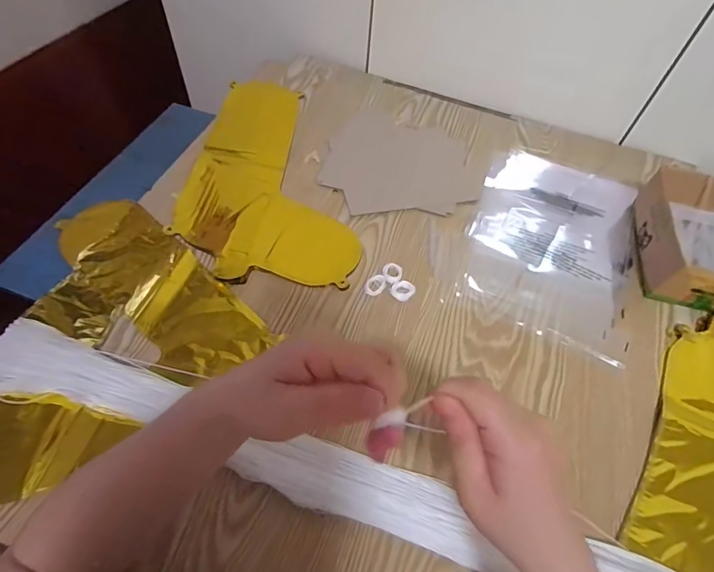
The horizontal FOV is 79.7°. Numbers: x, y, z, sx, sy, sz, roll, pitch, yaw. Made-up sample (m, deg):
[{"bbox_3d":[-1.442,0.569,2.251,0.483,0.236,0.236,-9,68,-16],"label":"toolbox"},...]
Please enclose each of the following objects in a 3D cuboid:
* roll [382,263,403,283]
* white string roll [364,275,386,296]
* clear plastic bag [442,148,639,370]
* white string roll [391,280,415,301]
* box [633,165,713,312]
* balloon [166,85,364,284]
[{"bbox_3d":[0.044,-0.015,0.527,0.024,0.007,0.029,18,58,7],"label":"roll"},{"bbox_3d":[0.022,-0.001,0.516,0.021,0.006,0.030,31,60,15],"label":"white string roll"},{"bbox_3d":[0.263,-0.063,0.577,0.209,0.014,0.300,21,58,9],"label":"clear plastic bag"},{"bbox_3d":[0.056,0.005,0.515,0.029,0.005,0.024,-32,65,-22],"label":"white string roll"},{"bbox_3d":[0.439,-0.059,0.546,0.129,0.066,0.186,15,58,5],"label":"box"},{"bbox_3d":[-0.114,-0.168,0.609,0.228,0.012,0.372,3,57,-3],"label":"balloon"}]

